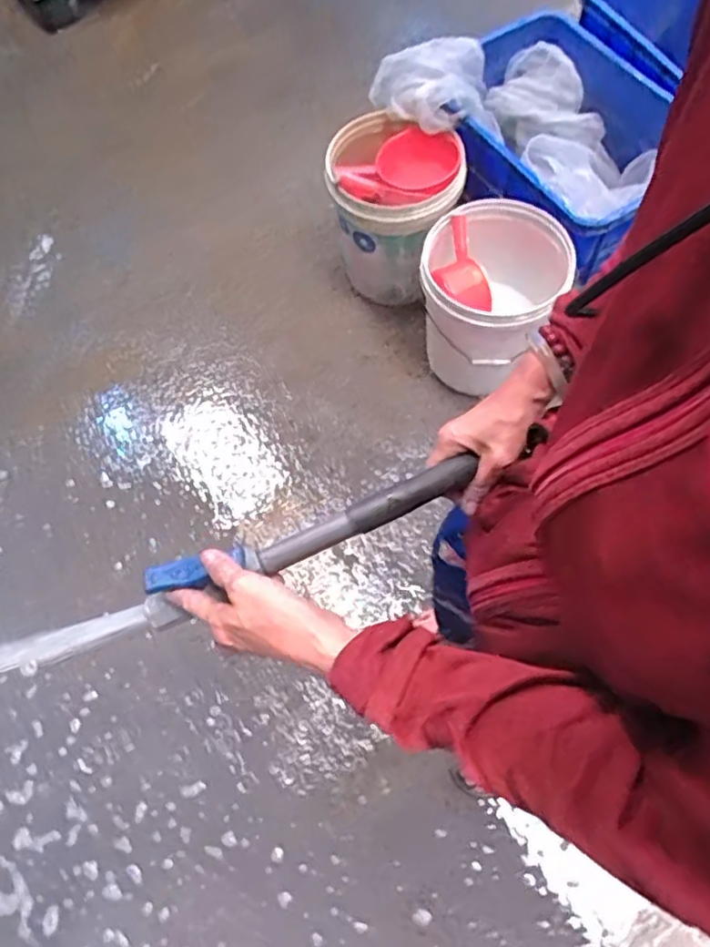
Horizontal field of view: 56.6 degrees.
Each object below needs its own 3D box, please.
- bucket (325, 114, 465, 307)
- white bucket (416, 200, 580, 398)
[{"bbox_3d":[0.092,-0.624,1.658,0.315,0.344,0.363,8,65,5],"label":"bucket"},{"bbox_3d":[0.304,-0.391,1.530,0.295,0.331,0.318,-1,64,1],"label":"white bucket"}]

